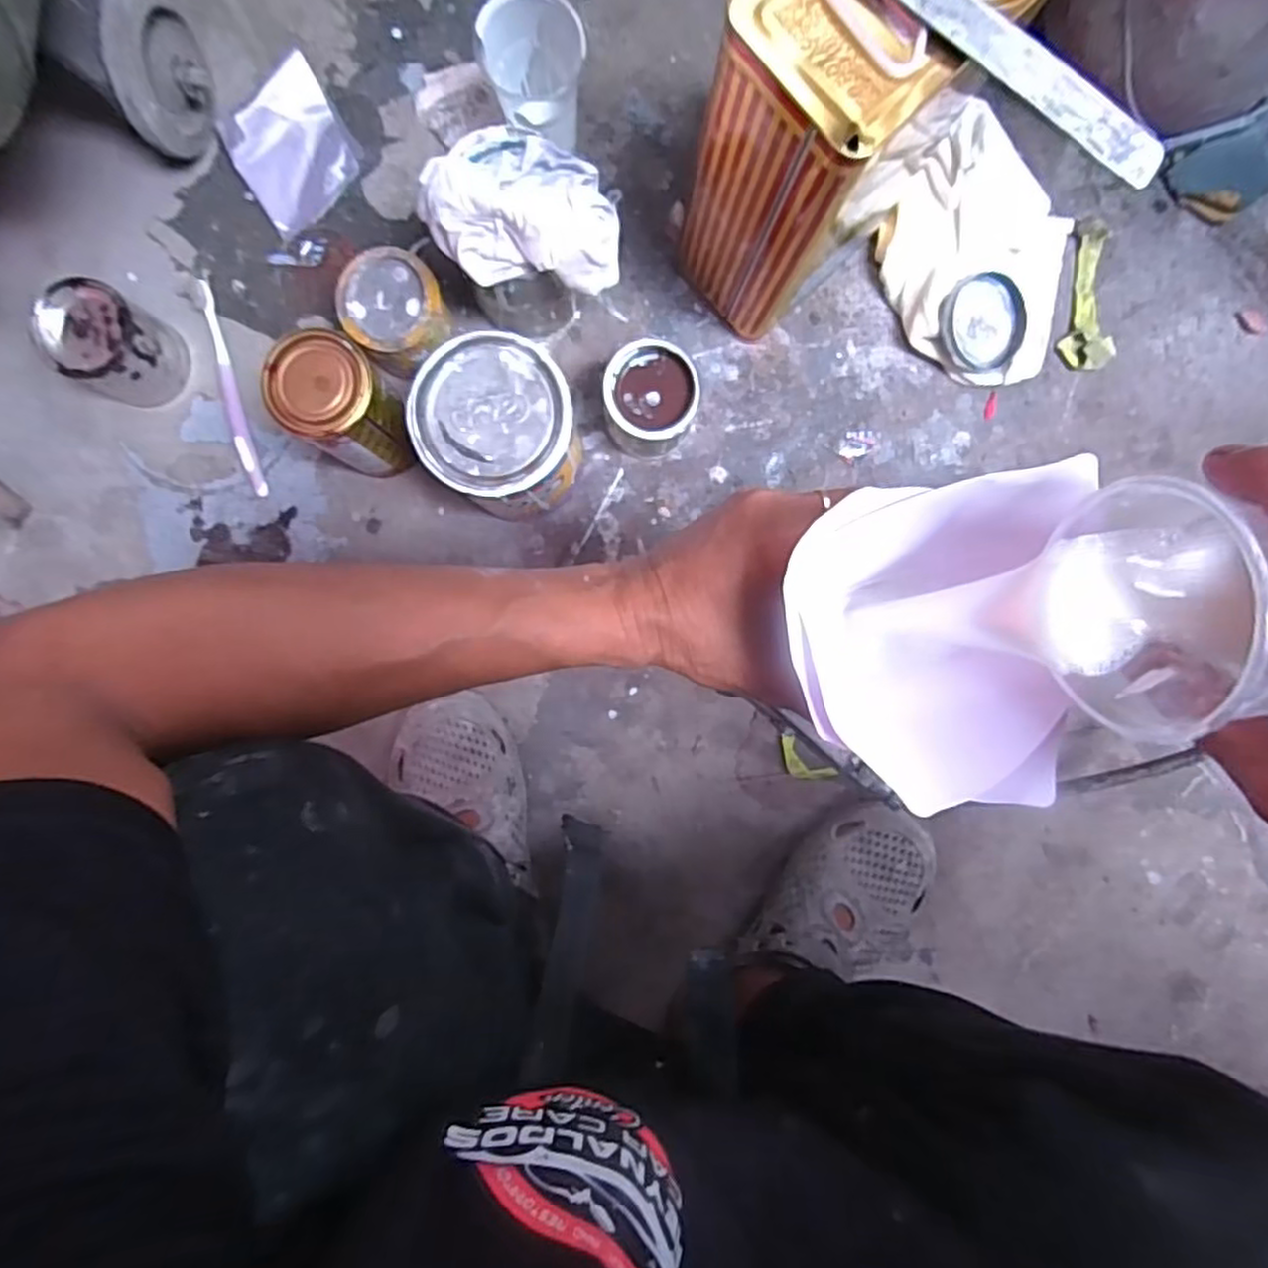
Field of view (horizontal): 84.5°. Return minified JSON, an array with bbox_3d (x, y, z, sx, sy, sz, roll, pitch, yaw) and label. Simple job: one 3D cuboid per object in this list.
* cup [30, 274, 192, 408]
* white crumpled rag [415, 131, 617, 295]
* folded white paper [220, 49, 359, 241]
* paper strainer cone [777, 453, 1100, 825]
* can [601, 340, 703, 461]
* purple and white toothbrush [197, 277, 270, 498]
[{"bbox_3d":[-0.400,-0.221,0.538,0.067,0.074,0.072,0,92,-1],"label":"cup"},{"bbox_3d":[-0.075,-0.290,0.458,0.125,0.056,0.105,-3,92,-1],"label":"white crumpled rag"},{"bbox_3d":[-0.278,-0.394,0.565,0.095,0.021,0.096,-37,92,0],"label":"folded white paper"},{"bbox_3d":[0.113,0.003,0.279,0.102,0.087,0.118,-6,92,-1],"label":"paper strainer cone"},{"bbox_3d":[0.012,-0.183,0.556,0.068,0.073,0.071,-4,92,-1],"label":"can"},{"bbox_3d":[-0.334,-0.202,0.573,0.018,0.011,0.179,-15,92,-1],"label":"purple and white toothbrush"}]

